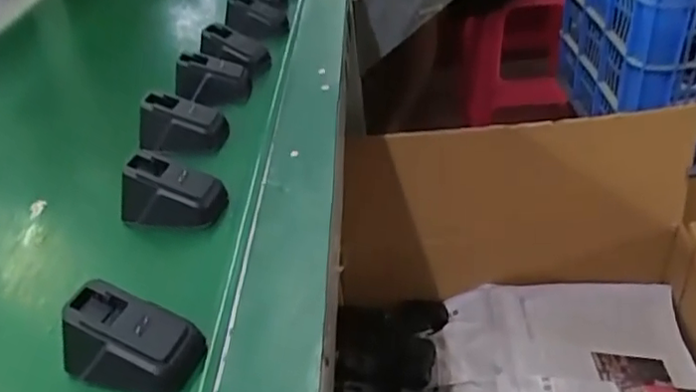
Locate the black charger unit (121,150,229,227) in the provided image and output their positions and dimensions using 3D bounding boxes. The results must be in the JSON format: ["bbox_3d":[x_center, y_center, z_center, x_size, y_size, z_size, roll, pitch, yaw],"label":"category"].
[{"bbox_3d":[-0.125,-0.005,0.430,0.067,0.038,0.034,2,38,13],"label":"black charger unit"}]

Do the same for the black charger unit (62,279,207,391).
[{"bbox_3d":[-0.111,0.075,0.319,0.071,0.039,0.038,6,39,18],"label":"black charger unit"}]

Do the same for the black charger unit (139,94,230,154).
[{"bbox_3d":[-0.140,-0.060,0.515,0.065,0.041,0.035,2,38,13],"label":"black charger unit"}]

